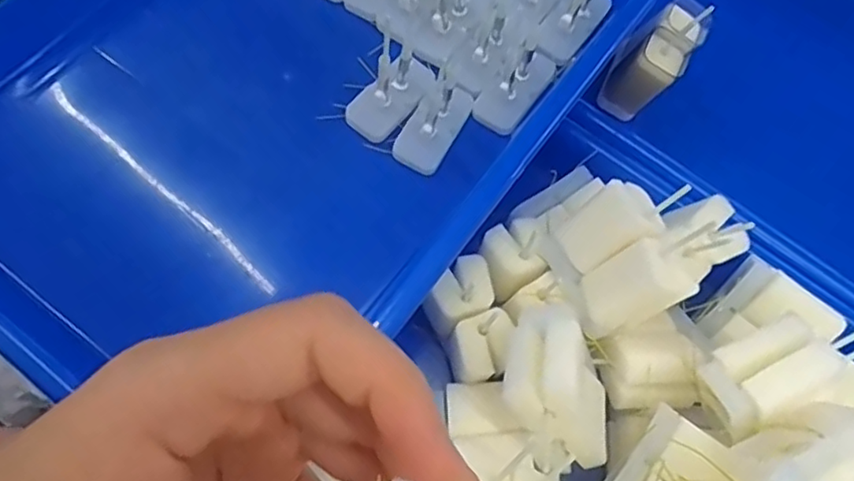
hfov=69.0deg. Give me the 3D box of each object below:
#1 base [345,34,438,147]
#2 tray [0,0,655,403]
[{"bbox_3d":[-0.017,-0.070,0.290,0.027,0.031,0.042,34,70,11],"label":"base"},{"bbox_3d":[-0.076,-0.078,0.303,0.252,0.053,0.332,35,70,11],"label":"tray"}]

